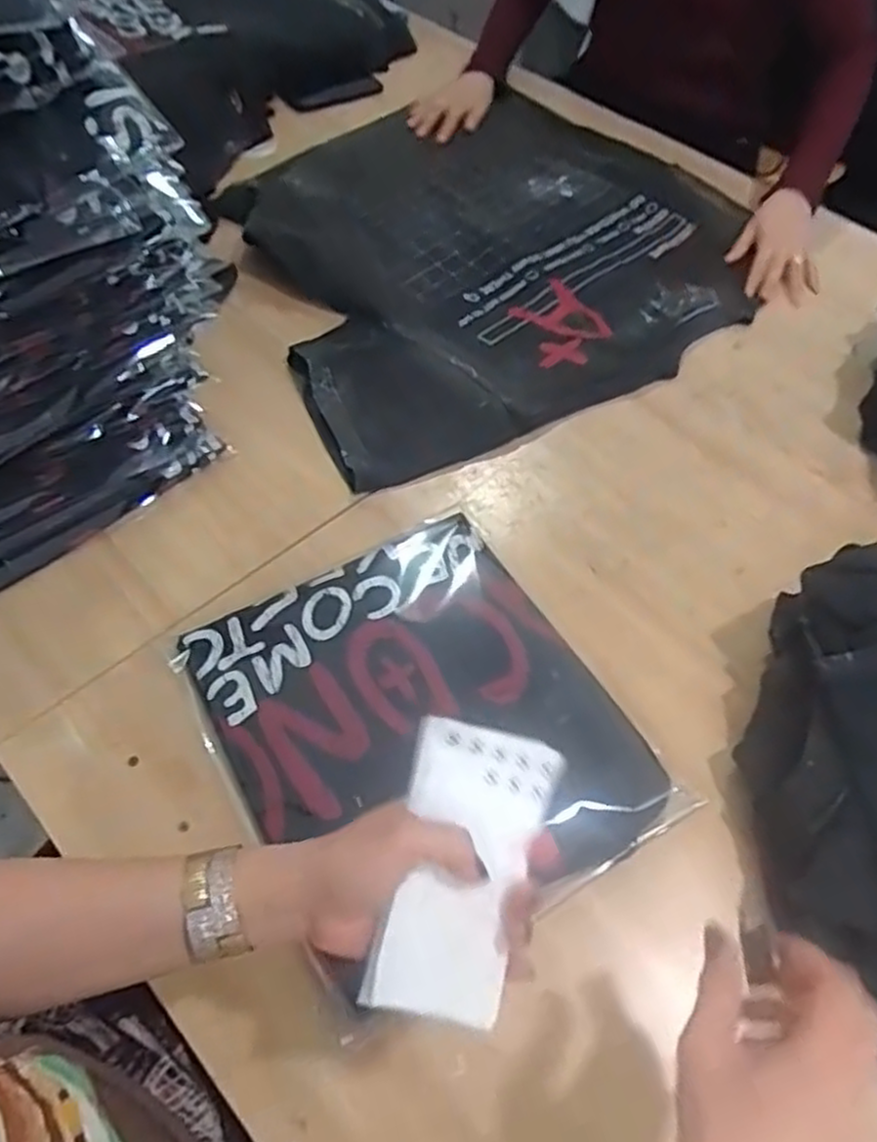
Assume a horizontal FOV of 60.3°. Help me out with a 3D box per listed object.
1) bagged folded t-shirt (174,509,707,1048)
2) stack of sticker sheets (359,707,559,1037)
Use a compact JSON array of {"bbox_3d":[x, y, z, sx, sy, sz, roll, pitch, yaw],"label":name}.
[{"bbox_3d":[-0.011,0.117,0.582,0.288,0.032,0.314,-26,61,-20],"label":"bagged folded t-shirt"},{"bbox_3d":[0.012,0.153,0.385,0.075,0.004,0.139,17,78,-9],"label":"stack of sticker sheets"}]

